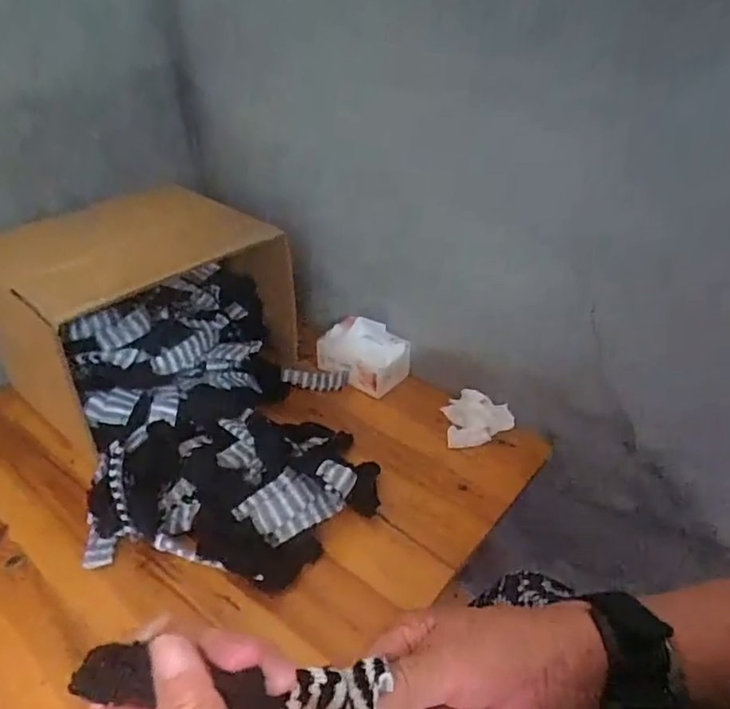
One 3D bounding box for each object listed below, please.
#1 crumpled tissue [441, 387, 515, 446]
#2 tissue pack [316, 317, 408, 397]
[{"bbox_3d":[0.169,0.094,0.834,0.098,0.038,0.098,0,34,1],"label":"crumpled tissue"},{"bbox_3d":[-0.005,-0.006,0.927,0.142,0.097,0.074,24,41,31],"label":"tissue pack"}]

